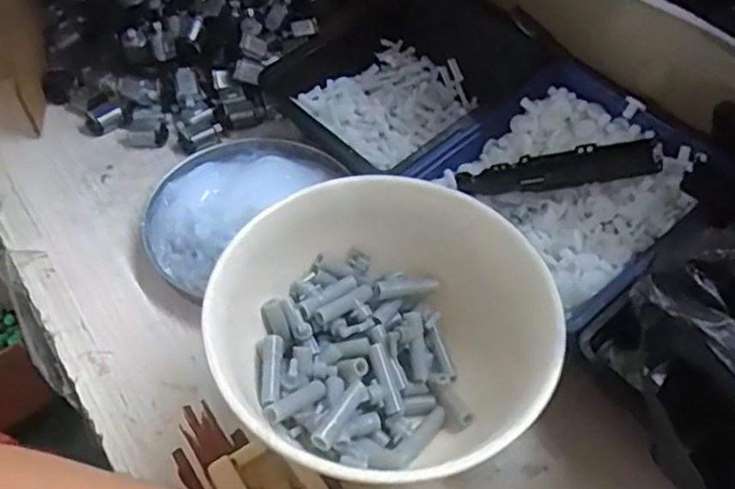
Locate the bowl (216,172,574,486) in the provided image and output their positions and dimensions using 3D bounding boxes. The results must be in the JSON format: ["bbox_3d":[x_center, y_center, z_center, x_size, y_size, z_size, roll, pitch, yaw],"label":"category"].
[{"bbox_3d":[0.007,0.049,0.332,0.156,0.076,0.158,1,52,-1],"label":"bowl"}]

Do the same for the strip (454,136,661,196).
[{"bbox_3d":[0.117,-0.047,0.407,0.118,0.005,0.024,-6,92,10],"label":"strip"}]

